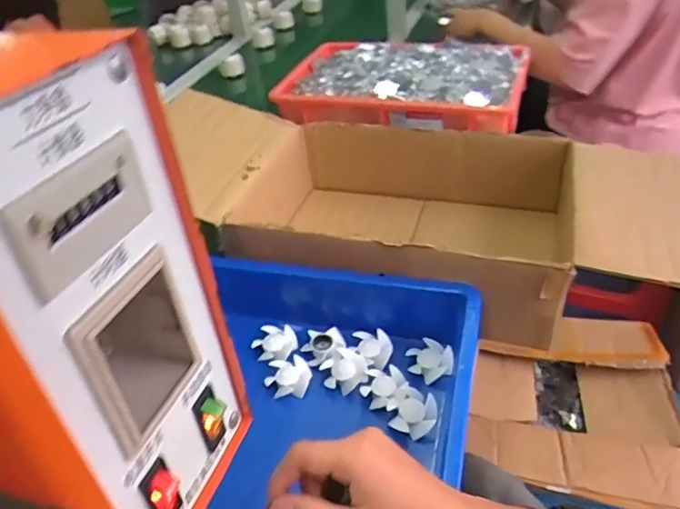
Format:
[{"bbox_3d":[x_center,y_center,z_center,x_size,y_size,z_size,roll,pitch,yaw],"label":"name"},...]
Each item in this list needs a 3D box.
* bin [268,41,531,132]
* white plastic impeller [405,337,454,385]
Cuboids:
[{"bbox_3d":[0.117,-0.328,1.062,0.447,0.084,0.301,6,40,15],"label":"bin"},{"bbox_3d":[0.092,0.108,0.569,0.046,0.015,0.043,12,42,21],"label":"white plastic impeller"}]

